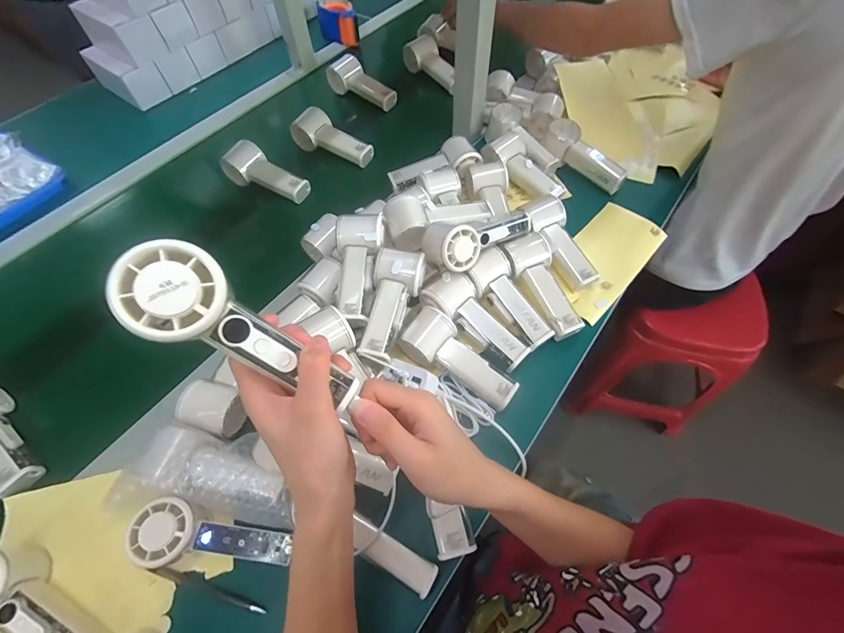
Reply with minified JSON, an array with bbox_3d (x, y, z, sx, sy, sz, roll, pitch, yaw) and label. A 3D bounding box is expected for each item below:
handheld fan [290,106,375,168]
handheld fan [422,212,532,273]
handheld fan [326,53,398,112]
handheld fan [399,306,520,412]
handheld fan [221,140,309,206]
[{"bbox_3d":[-0.160,-0.325,0.688,0.151,0.055,0.063,21,61,15],"label":"handheld fan"},{"bbox_3d":[0.072,-0.107,0.520,0.155,0.056,0.066,-23,26,-32],"label":"handheld fan"},{"bbox_3d":[-0.120,-0.473,0.782,0.148,0.052,0.049,34,65,7],"label":"handheld fan"},{"bbox_3d":[0.043,0.051,0.464,0.149,0.048,0.056,34,65,21],"label":"handheld fan"},{"bbox_3d":[-0.263,-0.241,0.659,0.149,0.043,0.057,29,63,4],"label":"handheld fan"}]

